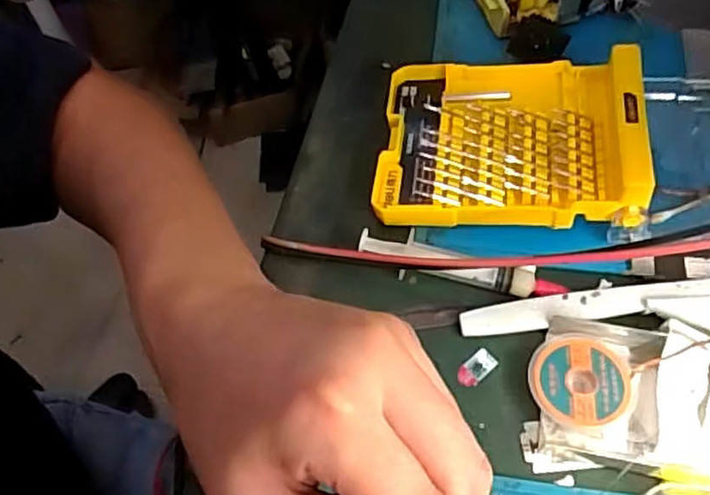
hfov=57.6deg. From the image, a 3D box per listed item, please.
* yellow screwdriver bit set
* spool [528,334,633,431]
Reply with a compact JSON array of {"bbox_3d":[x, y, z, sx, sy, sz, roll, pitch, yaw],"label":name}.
[{"bbox_3d":[0.081,-0.062,0.344,0.131,0.039,0.105,6,59,7],"label":"yellow screwdriver bit set"},{"bbox_3d":[0.101,0.059,0.290,0.043,0.006,0.043,-1,58,2],"label":"spool"}]

